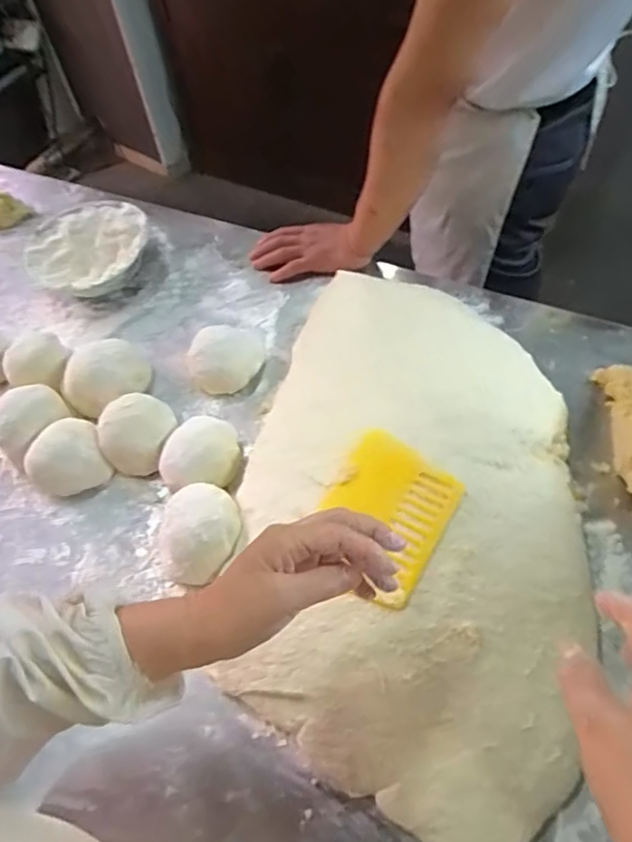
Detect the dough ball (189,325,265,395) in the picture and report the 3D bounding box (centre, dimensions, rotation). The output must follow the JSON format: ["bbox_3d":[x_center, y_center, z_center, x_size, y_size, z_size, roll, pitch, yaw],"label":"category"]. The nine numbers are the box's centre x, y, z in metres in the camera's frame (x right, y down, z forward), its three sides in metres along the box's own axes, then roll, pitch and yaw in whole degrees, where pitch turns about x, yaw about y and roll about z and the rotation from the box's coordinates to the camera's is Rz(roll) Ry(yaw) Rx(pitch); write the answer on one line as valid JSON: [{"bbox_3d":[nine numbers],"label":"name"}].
[{"bbox_3d":[-0.118,-0.091,0.754,0.100,0.055,0.094,-2,57,3],"label":"dough ball"}]

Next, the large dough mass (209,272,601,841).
[{"bbox_3d":[0.098,0.066,0.600,0.343,0.072,0.599,4,57,7],"label":"large dough mass"}]

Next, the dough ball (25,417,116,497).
[{"bbox_3d":[-0.295,0.042,0.675,0.082,0.053,0.071,-25,58,-11],"label":"dough ball"}]

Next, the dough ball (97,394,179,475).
[{"bbox_3d":[-0.213,0.014,0.686,0.090,0.055,0.077,-31,60,-15],"label":"dough ball"}]

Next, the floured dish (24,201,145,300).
[{"bbox_3d":[-0.346,-0.264,0.869,0.182,0.050,0.171,-2,57,3],"label":"floured dish"}]

